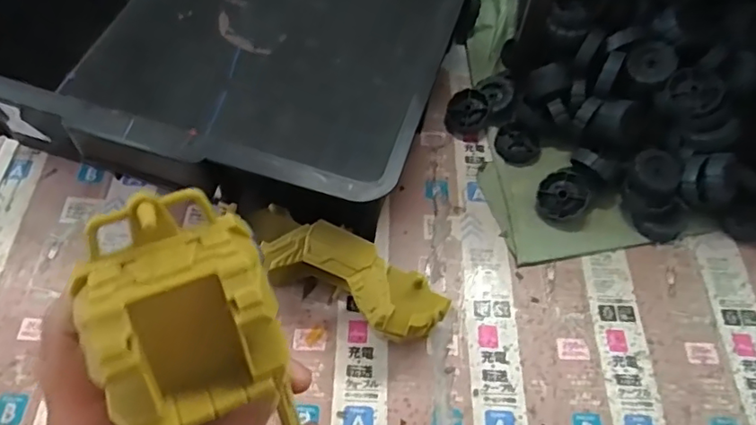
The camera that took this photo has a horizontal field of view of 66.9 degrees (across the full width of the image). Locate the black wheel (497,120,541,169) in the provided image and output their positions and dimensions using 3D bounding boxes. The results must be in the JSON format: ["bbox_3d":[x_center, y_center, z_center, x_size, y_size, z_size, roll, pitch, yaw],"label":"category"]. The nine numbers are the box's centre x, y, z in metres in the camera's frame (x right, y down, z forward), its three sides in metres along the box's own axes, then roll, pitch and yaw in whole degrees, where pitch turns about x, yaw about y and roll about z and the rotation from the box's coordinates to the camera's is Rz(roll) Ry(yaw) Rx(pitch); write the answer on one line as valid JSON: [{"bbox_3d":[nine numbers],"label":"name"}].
[{"bbox_3d":[0.124,-0.060,0.504,0.040,0.013,0.040,0,58,0],"label":"black wheel"}]

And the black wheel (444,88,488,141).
[{"bbox_3d":[0.079,-0.089,0.512,0.036,0.023,0.039,0,58,0],"label":"black wheel"}]

